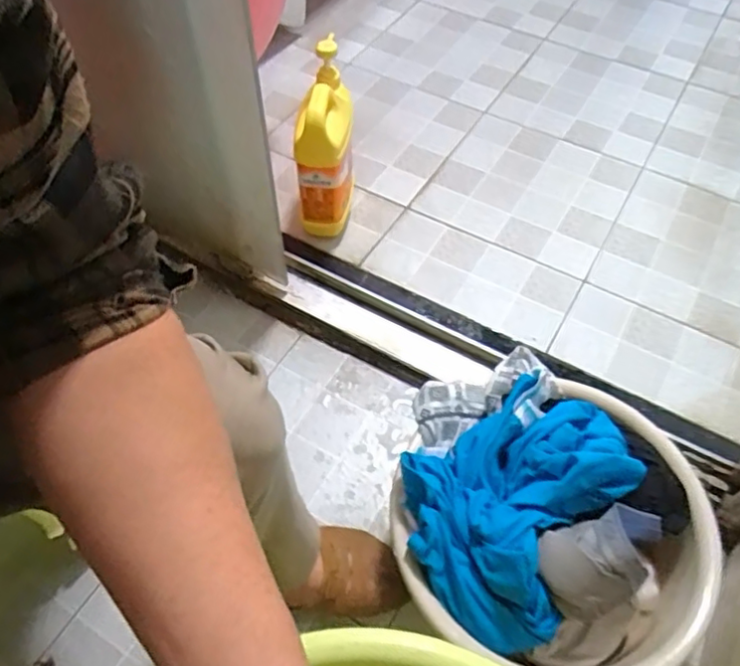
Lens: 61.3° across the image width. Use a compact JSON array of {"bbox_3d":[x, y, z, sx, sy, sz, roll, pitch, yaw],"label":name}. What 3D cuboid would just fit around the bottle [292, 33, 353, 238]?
[{"bbox_3d":[-0.065,-0.266,0.915,0.072,0.246,0.147,2,55,3],"label":"bottle"}]

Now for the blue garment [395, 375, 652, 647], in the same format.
[{"bbox_3d":[0.155,0.160,0.608,0.247,0.071,0.200,-29,59,-17],"label":"blue garment"}]

